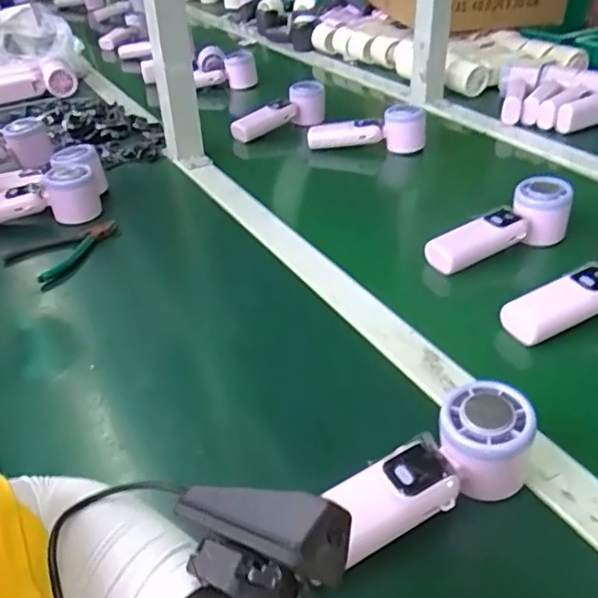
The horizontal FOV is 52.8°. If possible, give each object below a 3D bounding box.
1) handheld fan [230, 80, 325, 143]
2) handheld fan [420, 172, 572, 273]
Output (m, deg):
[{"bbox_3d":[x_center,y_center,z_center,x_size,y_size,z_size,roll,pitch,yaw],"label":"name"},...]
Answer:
[{"bbox_3d":[-0.030,-0.296,0.969,0.051,0.079,0.158,26,42,31],"label":"handheld fan"},{"bbox_3d":[0.209,-0.070,0.631,0.167,0.058,0.049,-25,41,-13],"label":"handheld fan"}]

